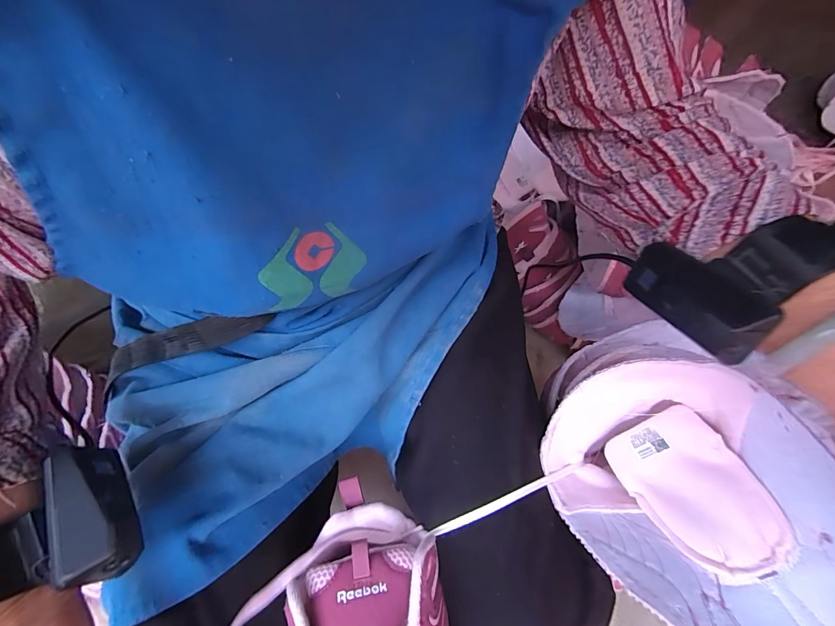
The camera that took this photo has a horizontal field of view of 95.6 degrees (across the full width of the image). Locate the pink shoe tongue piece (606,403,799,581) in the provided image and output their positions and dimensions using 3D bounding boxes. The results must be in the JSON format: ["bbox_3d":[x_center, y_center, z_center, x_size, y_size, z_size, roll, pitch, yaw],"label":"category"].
[{"bbox_3d":[0.192,0.121,0.268,0.074,0.008,0.114,-35,24,13],"label":"pink shoe tongue piece"}]

